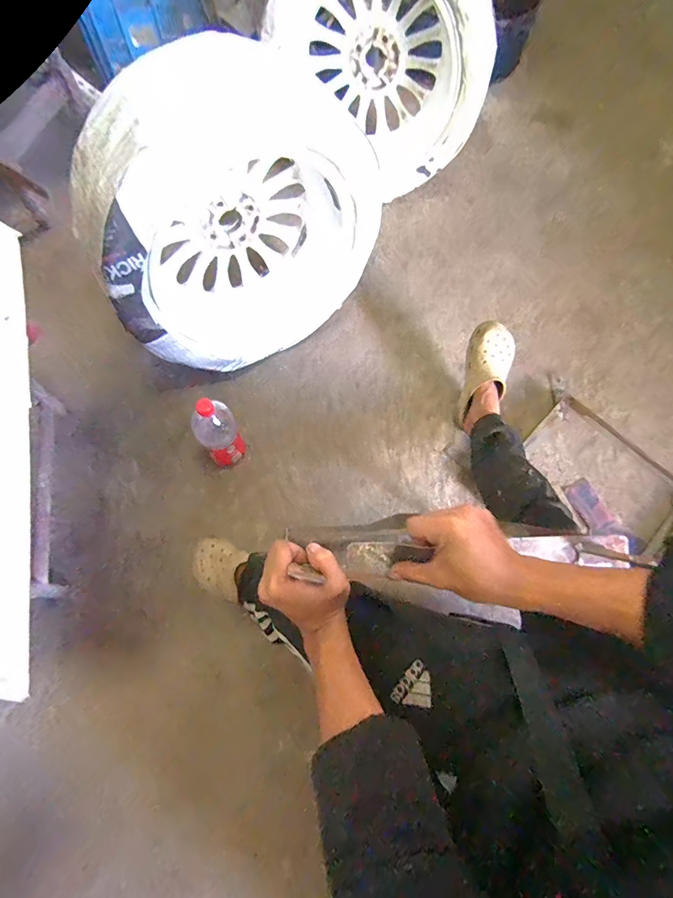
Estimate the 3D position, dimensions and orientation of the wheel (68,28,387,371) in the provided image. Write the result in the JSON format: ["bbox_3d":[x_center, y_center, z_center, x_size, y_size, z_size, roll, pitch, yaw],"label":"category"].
[{"bbox_3d":[-0.219,-0.416,0.841,0.487,0.515,0.206,-32,73,-13],"label":"wheel"}]

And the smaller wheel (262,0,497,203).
[{"bbox_3d":[0.120,-1.002,1.079,0.547,0.560,0.229,13,69,3],"label":"smaller wheel"}]

